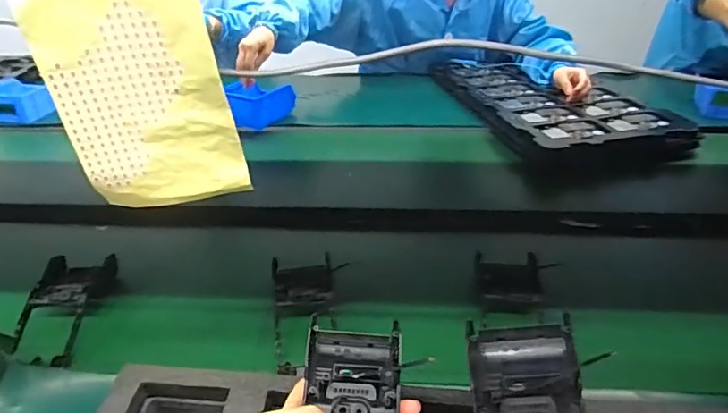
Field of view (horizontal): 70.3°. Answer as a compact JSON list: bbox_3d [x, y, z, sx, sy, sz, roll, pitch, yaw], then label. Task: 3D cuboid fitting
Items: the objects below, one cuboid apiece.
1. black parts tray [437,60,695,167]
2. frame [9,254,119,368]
[{"bbox_3d":[0.407,-0.234,1.156,0.344,0.058,0.578,-9,35,-11],"label":"black parts tray"},{"bbox_3d":[-0.373,0.122,0.637,0.082,0.031,0.156,-2,34,-1],"label":"frame"}]

